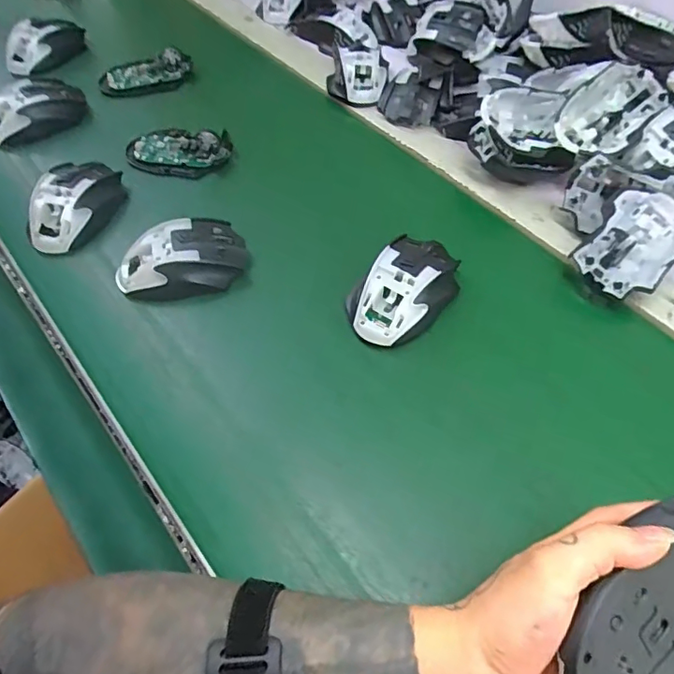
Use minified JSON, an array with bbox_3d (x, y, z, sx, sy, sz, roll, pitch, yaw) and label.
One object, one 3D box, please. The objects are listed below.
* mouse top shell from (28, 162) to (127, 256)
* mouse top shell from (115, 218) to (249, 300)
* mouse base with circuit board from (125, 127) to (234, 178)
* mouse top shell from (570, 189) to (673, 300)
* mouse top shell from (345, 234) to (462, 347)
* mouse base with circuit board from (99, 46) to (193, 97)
[{"bbox_3d":[-0.261,-0.132,0.527,0.064,0.039,0.112,25,60,17],"label":"mouse top shell"},{"bbox_3d":[-0.142,-0.071,0.479,0.114,0.030,0.070,-20,58,-12],"label":"mouse top shell"},{"bbox_3d":[-0.175,-0.208,0.576,0.113,0.022,0.066,4,56,4],"label":"mouse base with circuit board"},{"bbox_3d":[0.259,-0.078,0.466,0.068,0.030,0.112,41,76,12],"label":"mouse top shell"},{"bbox_3d":[0.058,-0.043,0.452,0.069,0.036,0.108,35,64,22],"label":"mouse top shell"},{"bbox_3d":[-0.240,-0.333,0.669,0.116,0.015,0.069,-25,59,-15],"label":"mouse base with circuit board"}]

